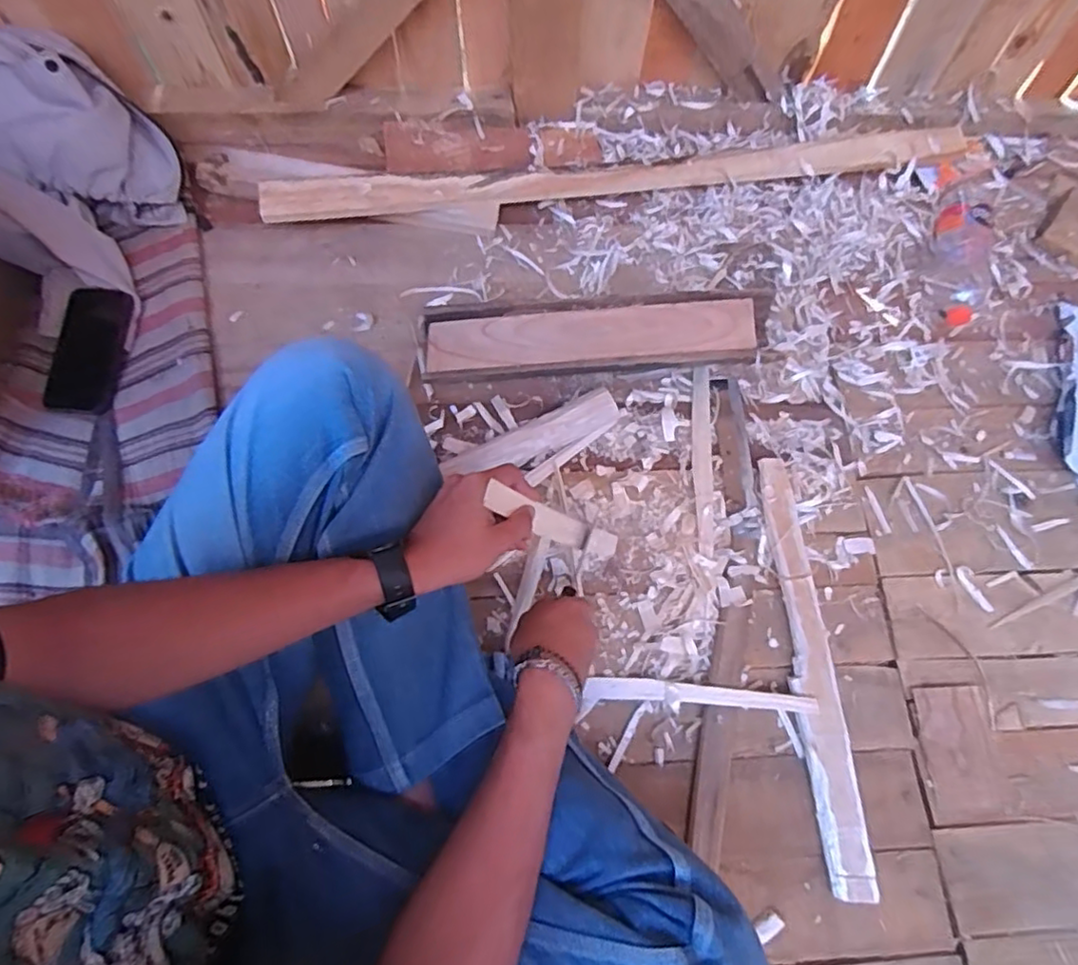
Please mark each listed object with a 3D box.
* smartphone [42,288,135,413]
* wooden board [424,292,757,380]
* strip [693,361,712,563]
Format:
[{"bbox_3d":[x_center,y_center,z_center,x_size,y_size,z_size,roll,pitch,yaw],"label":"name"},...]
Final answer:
[{"bbox_3d":[-0.526,-0.154,0.750,0.082,0.010,0.148,3,78,-1],"label":"smartphone"},{"bbox_3d":[0.063,-0.172,0.761,0.384,0.024,0.076,-5,89,-2],"label":"wooden board"},{"bbox_3d":[0.191,-0.030,0.757,0.019,0.004,0.240,5,69,0],"label":"strip"}]

